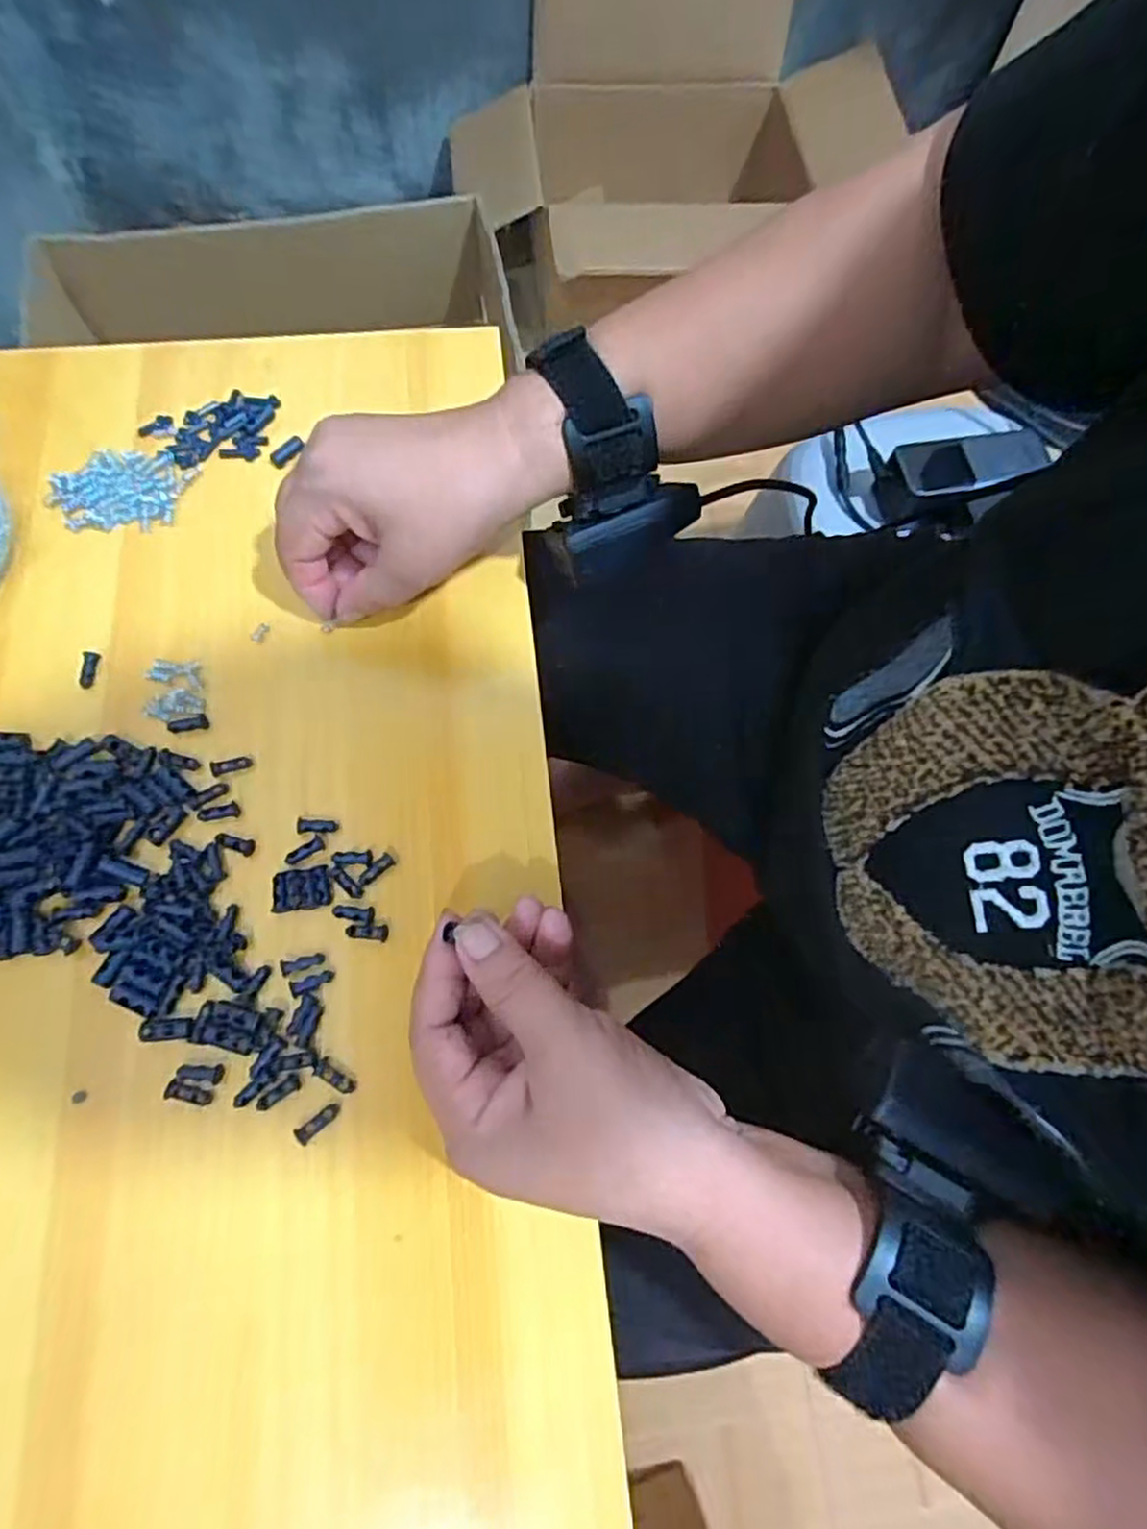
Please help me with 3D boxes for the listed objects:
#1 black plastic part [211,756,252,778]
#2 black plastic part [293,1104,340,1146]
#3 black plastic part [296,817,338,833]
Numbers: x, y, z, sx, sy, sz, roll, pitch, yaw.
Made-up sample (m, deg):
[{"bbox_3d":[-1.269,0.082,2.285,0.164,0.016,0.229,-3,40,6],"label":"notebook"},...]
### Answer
[{"bbox_3d":[-0.151,0.000,0.324,0.017,0.004,0.007,-11,70,-7],"label":"black plastic part"},{"bbox_3d":[-0.096,0.134,0.275,0.017,0.004,0.006,-37,75,-15],"label":"black plastic part"},{"bbox_3d":[-0.110,0.026,0.315,0.017,0.004,0.007,-4,70,-4],"label":"black plastic part"}]

